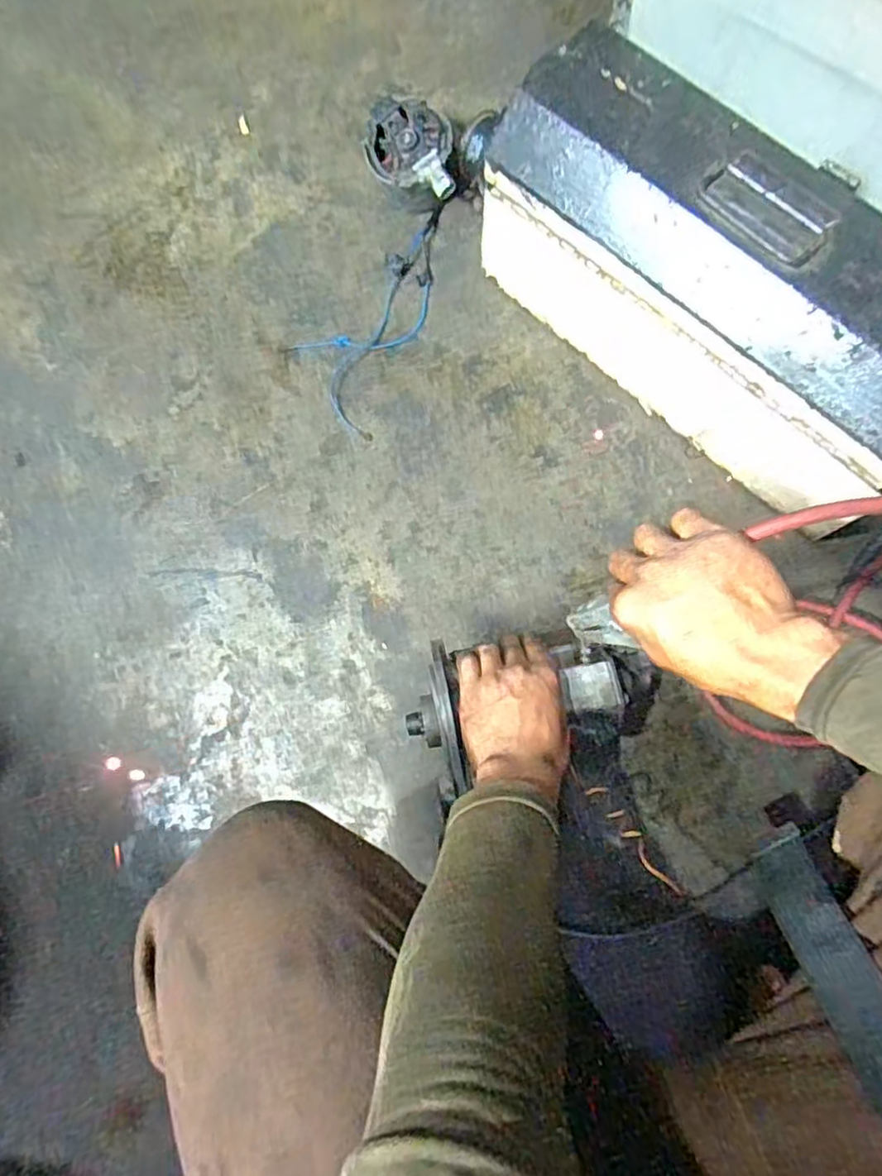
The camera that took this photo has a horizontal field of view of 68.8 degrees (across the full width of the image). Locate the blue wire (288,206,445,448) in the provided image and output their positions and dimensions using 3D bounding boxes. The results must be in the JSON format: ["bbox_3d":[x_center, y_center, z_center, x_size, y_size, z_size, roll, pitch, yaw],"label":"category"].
[{"bbox_3d":[-0.082,-0.324,0.749,0.123,0.013,0.289,21,79,6],"label":"blue wire"}]

